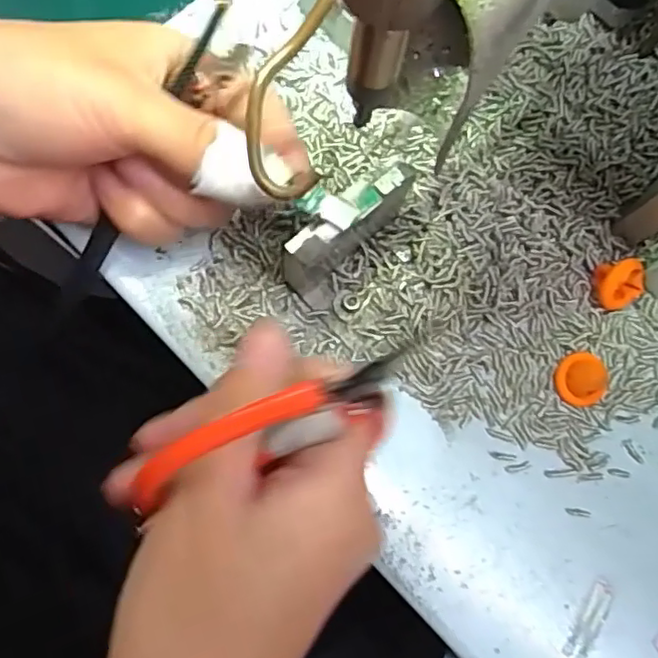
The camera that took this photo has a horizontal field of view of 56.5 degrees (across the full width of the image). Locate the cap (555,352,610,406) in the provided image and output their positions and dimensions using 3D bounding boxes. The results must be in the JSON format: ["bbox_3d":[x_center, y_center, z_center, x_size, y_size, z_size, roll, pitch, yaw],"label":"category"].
[{"bbox_3d":[0.093,0.019,0.226,0.015,0.012,0.019,-13,79,-6],"label":"cap"}]

